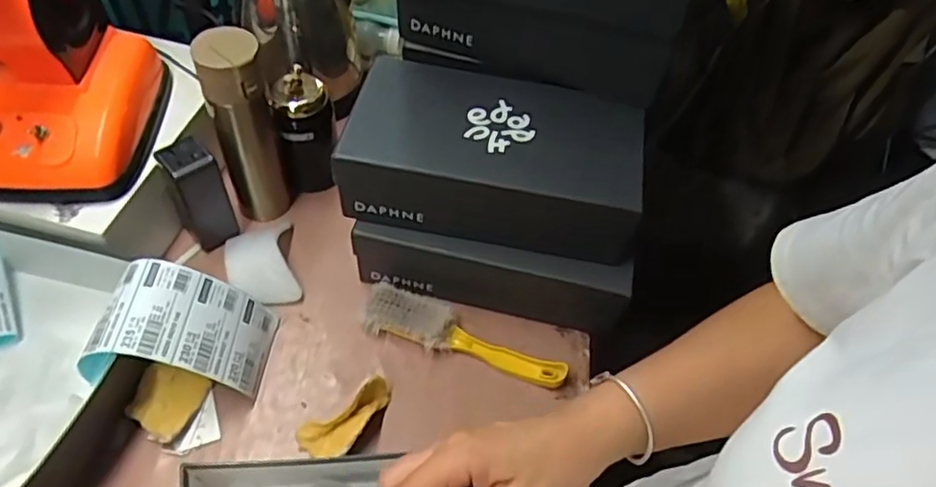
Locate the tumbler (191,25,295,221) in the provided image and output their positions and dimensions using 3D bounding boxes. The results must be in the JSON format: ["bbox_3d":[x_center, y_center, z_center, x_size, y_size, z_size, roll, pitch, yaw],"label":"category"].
[{"bbox_3d":[-0.245,-0.121,0.735,0.067,0.241,0.060,-13,56,-15],"label":"tumbler"}]

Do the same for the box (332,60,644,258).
[{"bbox_3d":[0.029,-0.089,0.693,0.296,0.096,0.167,11,53,3],"label":"box"}]

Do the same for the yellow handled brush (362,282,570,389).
[{"bbox_3d":[-0.002,0.098,0.723,0.226,0.039,0.058,15,53,6],"label":"yellow handled brush"}]

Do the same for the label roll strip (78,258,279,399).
[{"bbox_3d":[-0.286,0.084,0.651,0.156,0.090,0.097,3,53,-3],"label":"label roll strip"}]

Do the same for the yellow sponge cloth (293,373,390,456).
[{"bbox_3d":[-0.117,0.175,0.642,0.098,0.033,0.051,-20,58,-19],"label":"yellow sponge cloth"}]

